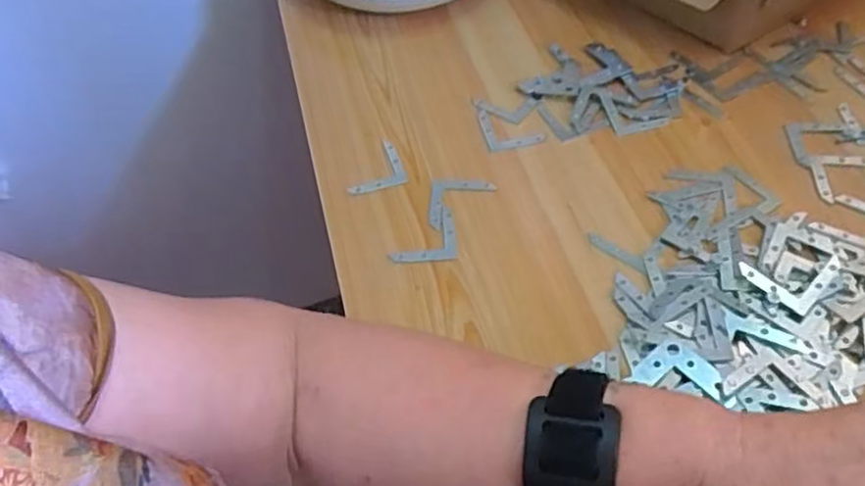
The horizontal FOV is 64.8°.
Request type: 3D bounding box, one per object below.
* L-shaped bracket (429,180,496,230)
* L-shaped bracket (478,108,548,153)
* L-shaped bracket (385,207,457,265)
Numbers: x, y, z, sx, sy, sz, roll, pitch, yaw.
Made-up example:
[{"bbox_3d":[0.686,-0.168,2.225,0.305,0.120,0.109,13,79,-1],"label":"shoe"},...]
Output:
[{"bbox_3d":[0.018,-0.025,0.440,0.040,0.004,0.043,5,48,7],"label":"L-shaped bracket"},{"bbox_3d":[0.050,-0.075,0.483,0.053,0.004,0.030,28,67,19],"label":"L-shaped bracket"},{"bbox_3d":[-0.006,-0.005,0.426,0.040,0.004,0.041,-4,48,-1],"label":"L-shaped bracket"}]

